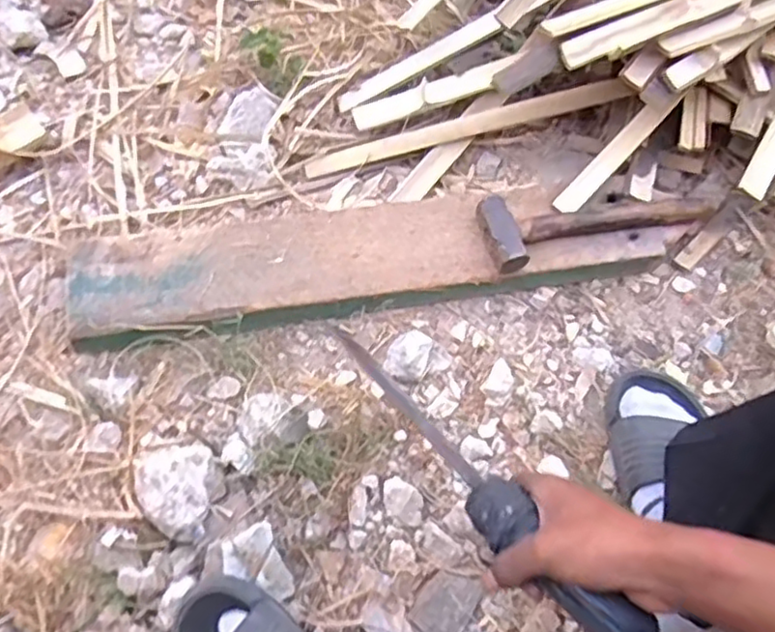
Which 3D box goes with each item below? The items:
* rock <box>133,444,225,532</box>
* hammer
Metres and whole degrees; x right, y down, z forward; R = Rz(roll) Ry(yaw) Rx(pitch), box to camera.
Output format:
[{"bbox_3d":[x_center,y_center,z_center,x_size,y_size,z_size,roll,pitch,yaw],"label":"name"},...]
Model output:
[{"bbox_3d":[-0.203,0.159,0.656,0.078,0.041,0.099,-43,76,-13],"label":"rock"},{"bbox_3d":[0.228,-0.116,0.744,0.253,0.043,0.075,-16,72,-5],"label":"hammer"}]

